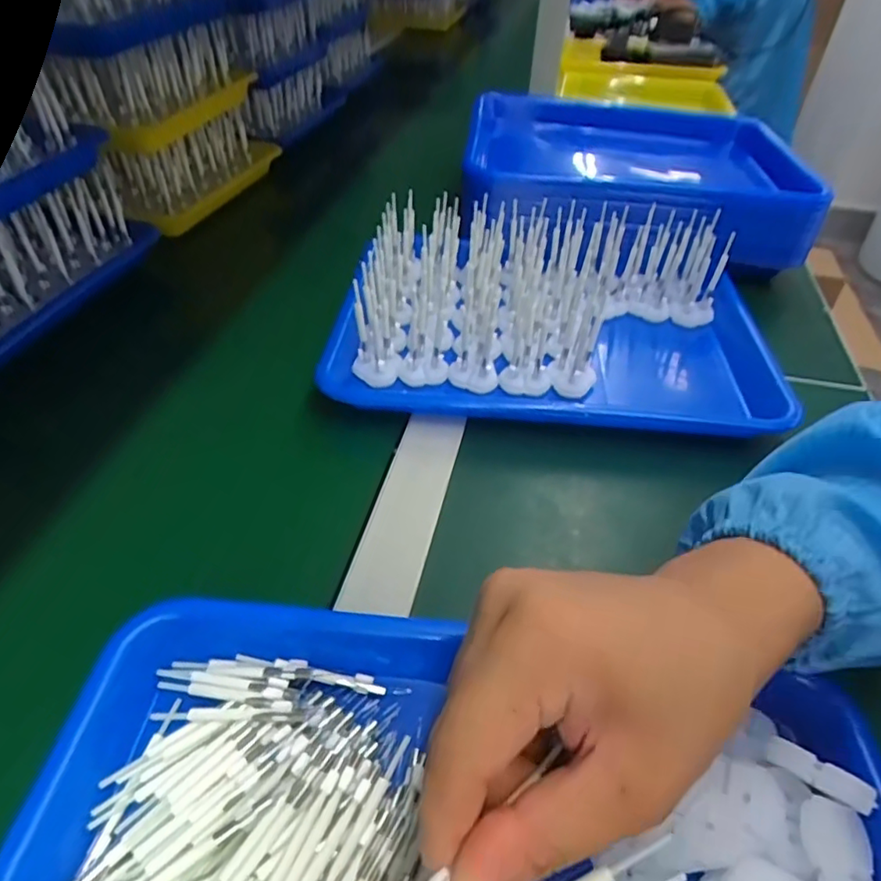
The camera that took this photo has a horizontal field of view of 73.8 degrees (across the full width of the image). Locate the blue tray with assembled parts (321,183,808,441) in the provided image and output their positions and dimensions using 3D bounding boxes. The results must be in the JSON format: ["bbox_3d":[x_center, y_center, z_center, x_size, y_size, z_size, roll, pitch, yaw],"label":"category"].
[{"bbox_3d":[0.101,-0.102,0.474,0.351,0.083,0.236,4,44,2],"label":"blue tray with assembled parts"}]

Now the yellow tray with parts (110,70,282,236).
[{"bbox_3d":[-0.277,-0.322,0.653,0.084,0.090,0.228,15,46,13],"label":"yellow tray with parts"}]

